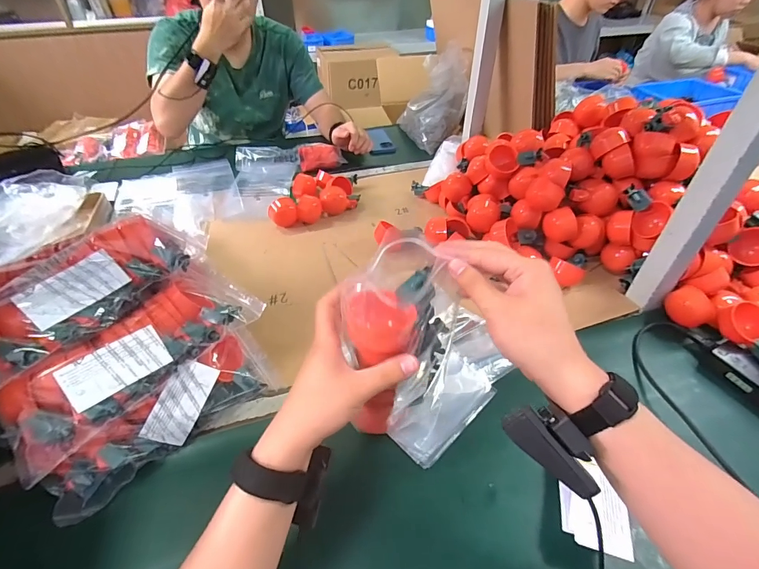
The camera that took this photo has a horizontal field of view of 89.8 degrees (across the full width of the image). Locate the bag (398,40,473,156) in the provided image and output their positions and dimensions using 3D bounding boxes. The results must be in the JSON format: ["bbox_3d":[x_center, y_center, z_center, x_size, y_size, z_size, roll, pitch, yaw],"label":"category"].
[{"bbox_3d":[0.171,-0.559,1.154,0.154,0.241,0.205,-13,44,-13],"label":"bag"}]

